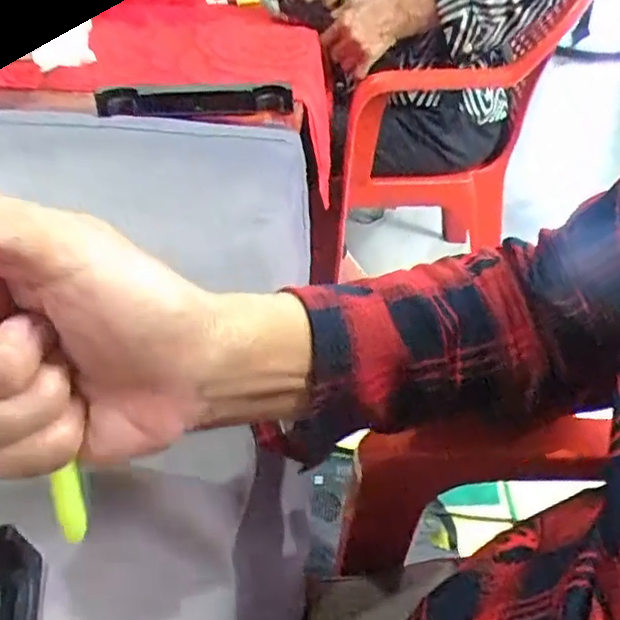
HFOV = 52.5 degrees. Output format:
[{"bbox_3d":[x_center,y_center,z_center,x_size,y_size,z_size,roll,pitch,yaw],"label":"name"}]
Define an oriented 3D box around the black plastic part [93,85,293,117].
[{"bbox_3d":[-0.113,-0.209,0.623,0.191,0.023,0.029,-3,40,-5],"label":"black plastic part"}]

